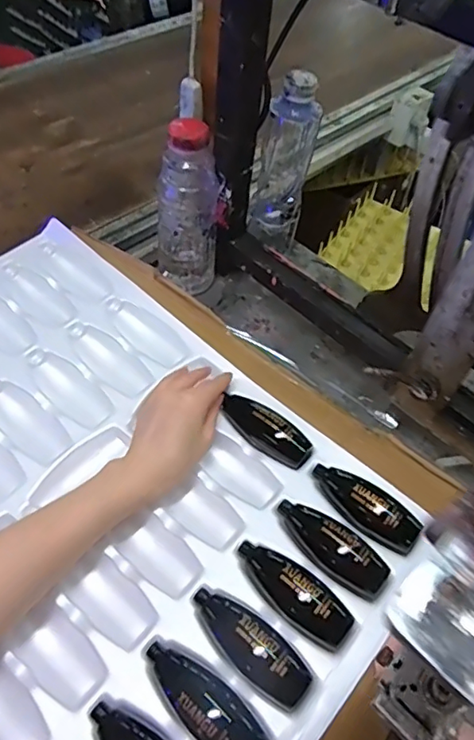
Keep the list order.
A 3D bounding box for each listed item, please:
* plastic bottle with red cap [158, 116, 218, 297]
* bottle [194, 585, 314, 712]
[{"bbox_3d":[-0.055,-0.169,0.609,0.062,0.202,0.056,0,54,-5],"label":"plastic bottle with red cap"},{"bbox_3d":[0.009,0.202,0.411,0.103,0.028,0.038,35,58,19],"label":"bottle"}]

